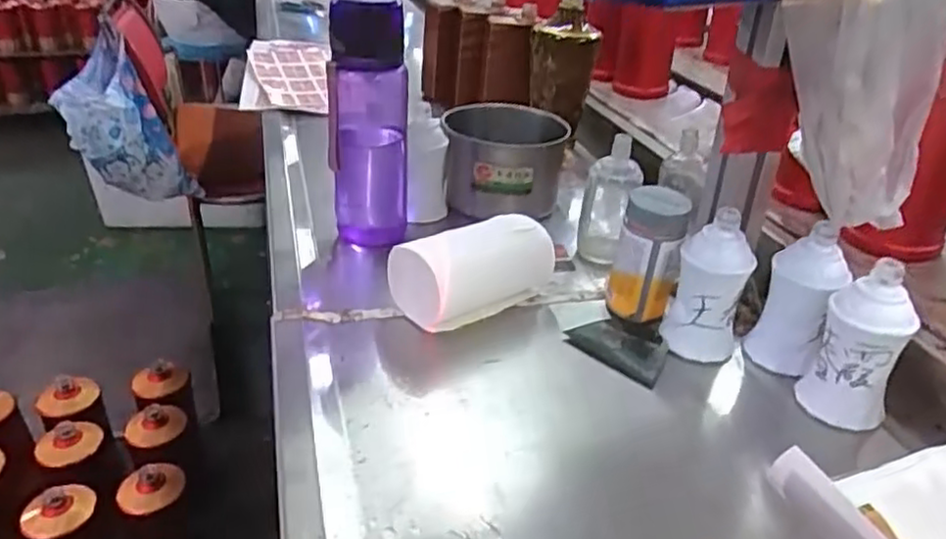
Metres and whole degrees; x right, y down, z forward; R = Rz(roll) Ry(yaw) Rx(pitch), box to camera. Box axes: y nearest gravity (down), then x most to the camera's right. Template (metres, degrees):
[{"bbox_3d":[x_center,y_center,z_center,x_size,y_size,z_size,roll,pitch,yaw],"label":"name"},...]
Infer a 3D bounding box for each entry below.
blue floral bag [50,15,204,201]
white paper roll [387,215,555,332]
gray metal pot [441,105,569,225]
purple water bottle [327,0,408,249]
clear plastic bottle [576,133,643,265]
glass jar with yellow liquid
[{"bbox_3d":[-0.635,-0.260,1.289,0.209,0.290,0.115,-10,32,-20],"label":"blue floral bag"},{"bbox_3d":[0.001,0.002,0.604,0.140,0.064,0.065,-19,36,-32],"label":"white paper roll"},{"bbox_3d":[0.033,-0.118,0.780,0.133,0.096,0.117,4,30,3],"label":"gray metal pot"},{"bbox_3d":[-0.098,-0.132,0.663,0.072,0.228,0.057,-2,30,-7],"label":"purple water bottle"},{"bbox_3d":[0.136,-0.071,0.692,0.052,0.117,0.055,8,31,11],"label":"clear plastic bottle"},{"bbox_3d":[0.149,-0.012,0.591,0.049,0.107,0.050,1,30,-1],"label":"glass jar with yellow liquid"}]

